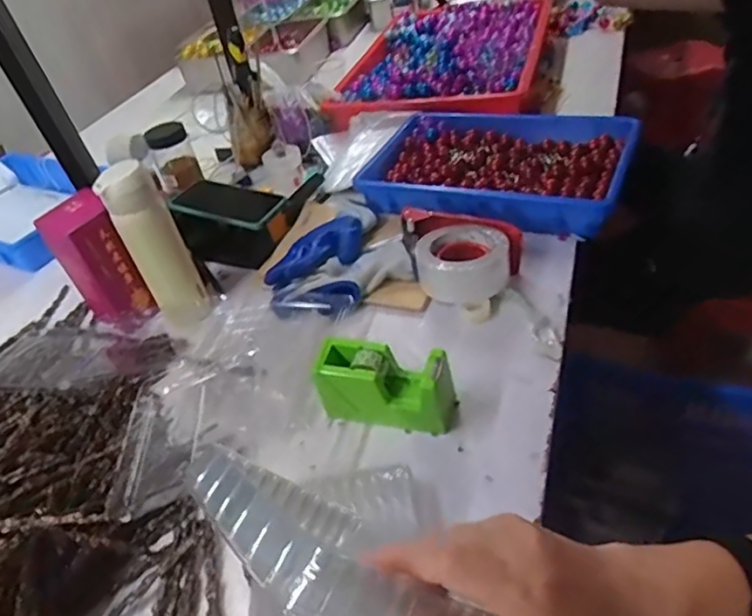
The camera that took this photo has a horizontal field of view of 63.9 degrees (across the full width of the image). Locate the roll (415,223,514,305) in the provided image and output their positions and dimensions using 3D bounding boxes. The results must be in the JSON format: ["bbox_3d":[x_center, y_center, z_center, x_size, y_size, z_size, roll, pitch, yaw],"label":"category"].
[{"bbox_3d":[0.107,-0.058,0.748,0.113,0.051,0.118,-8,40,6],"label":"roll"}]

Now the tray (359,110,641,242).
[{"bbox_3d":[0.183,-0.225,0.910,0.369,0.075,0.268,10,45,26],"label":"tray"}]

